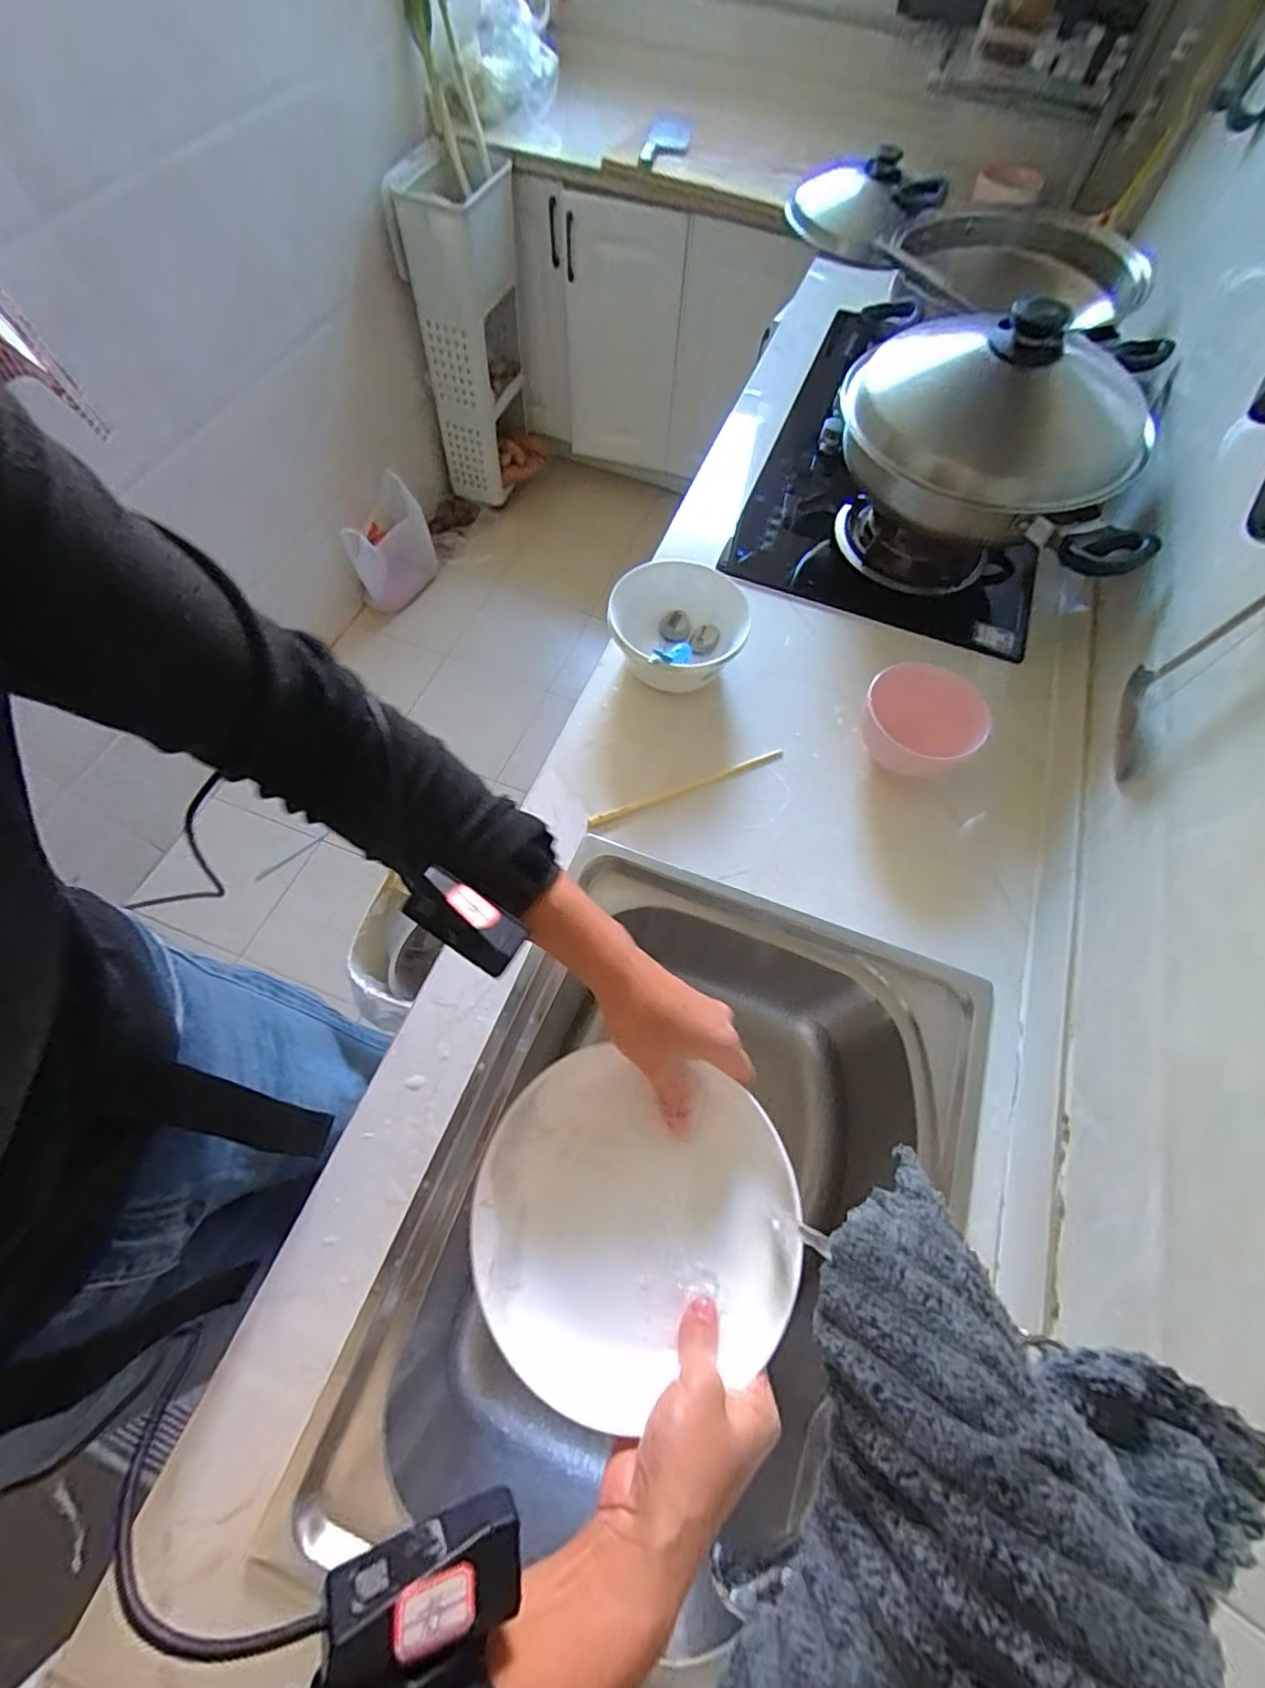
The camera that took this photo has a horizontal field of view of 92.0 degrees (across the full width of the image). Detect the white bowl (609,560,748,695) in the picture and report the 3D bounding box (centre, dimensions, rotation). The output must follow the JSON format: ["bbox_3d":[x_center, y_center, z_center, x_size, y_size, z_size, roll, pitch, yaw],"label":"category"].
[{"bbox_3d":[0.048,-0.245,0.717,0.148,0.080,0.157,1,64,-2],"label":"white bowl"}]

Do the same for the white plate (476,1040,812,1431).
[{"bbox_3d":[0.008,0.228,0.388,0.205,0.037,0.205,9,52,-12],"label":"white plate"}]

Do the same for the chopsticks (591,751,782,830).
[{"bbox_3d":[0.061,-0.062,0.678,0.236,0.010,0.011,-20,67,-11],"label":"chopsticks"}]

